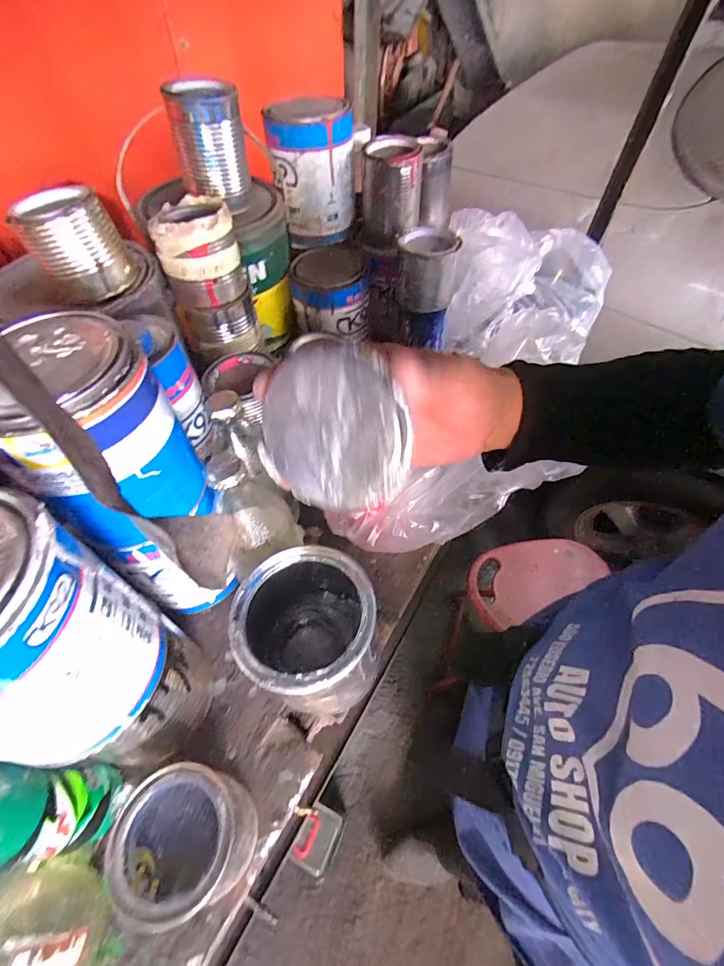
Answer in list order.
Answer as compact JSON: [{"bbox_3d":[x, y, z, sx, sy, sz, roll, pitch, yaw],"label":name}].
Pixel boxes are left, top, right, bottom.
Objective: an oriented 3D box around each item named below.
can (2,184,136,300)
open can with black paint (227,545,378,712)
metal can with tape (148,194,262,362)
[{"bbox_3d":[-0.252,-0.212,0.376,0.076,0.067,0.076,-30,59,-20],"label":"can"},{"bbox_3d":[-0.044,0.111,0.329,0.097,0.092,0.107,-4,54,-3],"label":"open can with black paint"},{"bbox_3d":[-0.159,-0.207,0.436,0.074,0.129,0.077,0,54,0],"label":"metal can with tape"}]

